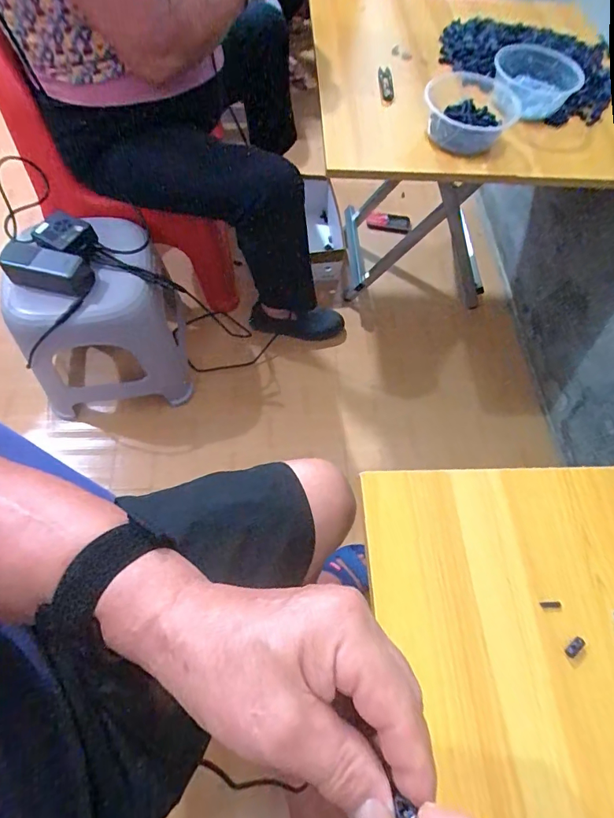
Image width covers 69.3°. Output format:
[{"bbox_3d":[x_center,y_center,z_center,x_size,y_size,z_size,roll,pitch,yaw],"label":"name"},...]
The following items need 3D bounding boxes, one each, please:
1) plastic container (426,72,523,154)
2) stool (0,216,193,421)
[{"bbox_3d":[0.262,-0.481,0.713,0.141,0.055,0.172,26,65,9],"label":"plastic container"},{"bbox_3d":[-0.435,-0.181,0.959,0.296,0.327,0.264,-11,65,-9],"label":"stool"}]

